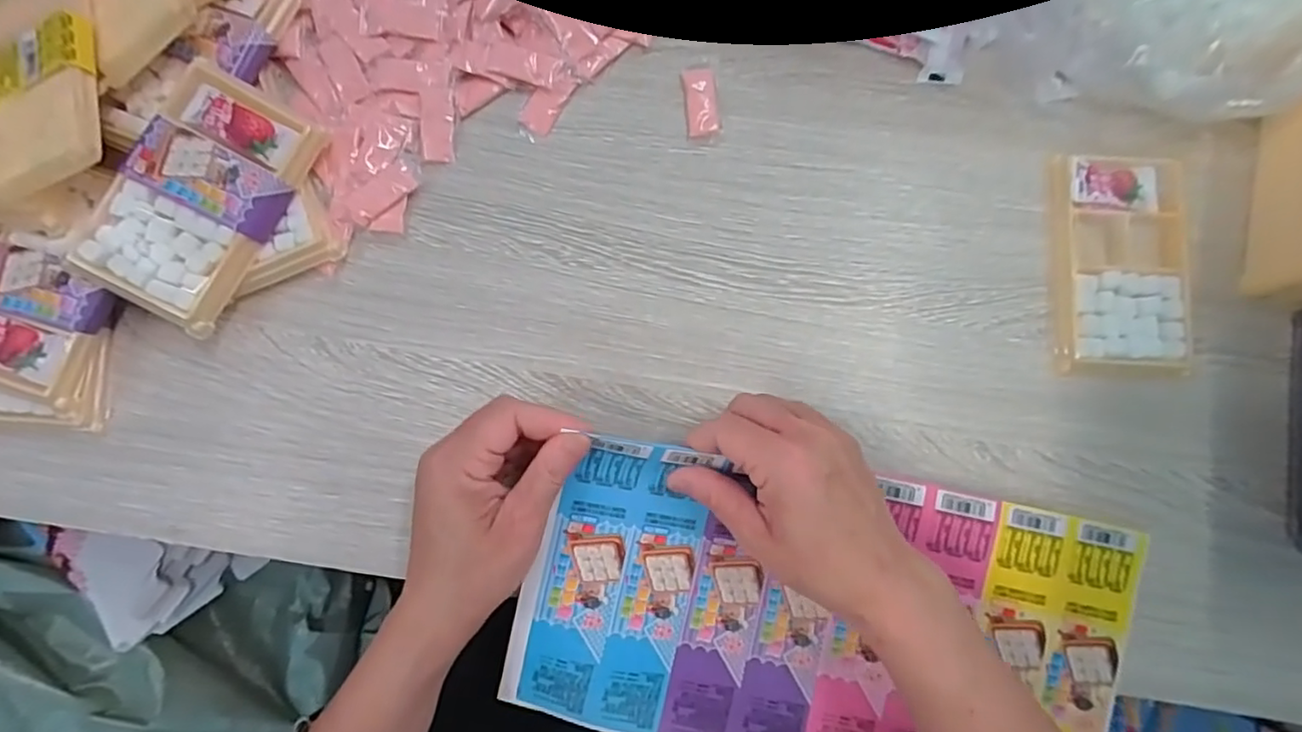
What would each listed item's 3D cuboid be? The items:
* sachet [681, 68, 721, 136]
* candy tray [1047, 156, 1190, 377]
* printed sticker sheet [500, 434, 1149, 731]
[{"bbox_3d":[0.032,-0.166,0.384,0.020,0.004,0.044,-6,83,-2],"label":"sachet"},{"bbox_3d":[0.277,-0.060,0.364,0.075,0.013,0.128,3,83,-1],"label":"candy tray"},{"bbox_3d":[0.098,0.142,0.338,0.328,0.020,0.166,12,93,-3],"label":"printed sticker sheet"}]

